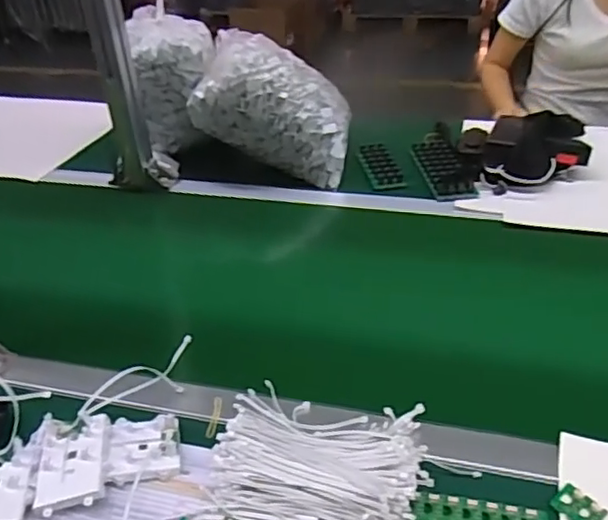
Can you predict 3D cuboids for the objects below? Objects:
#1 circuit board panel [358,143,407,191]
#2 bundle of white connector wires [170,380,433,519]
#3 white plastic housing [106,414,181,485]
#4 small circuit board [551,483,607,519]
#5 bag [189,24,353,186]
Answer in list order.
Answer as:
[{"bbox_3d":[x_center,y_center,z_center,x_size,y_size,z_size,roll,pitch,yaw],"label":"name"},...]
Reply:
[{"bbox_3d":[0.133,-0.165,1.066,0.057,0.012,0.162,-10,37,-1],"label":"circuit board panel"},{"bbox_3d":[0.012,0.181,0.563,0.185,0.042,0.146,7,37,14],"label":"bundle of white connector wires"},{"bbox_3d":[-0.149,0.175,0.569,0.063,0.018,0.063,-7,36,-6],"label":"white plastic housing"},{"bbox_3d":[0.238,0.215,0.529,0.029,0.006,0.038,-34,42,-26],"label":"small circuit board"},{"bbox_3d":[-0.042,-0.265,1.062,0.283,0.176,0.150,27,20,-9],"label":"bag"}]

